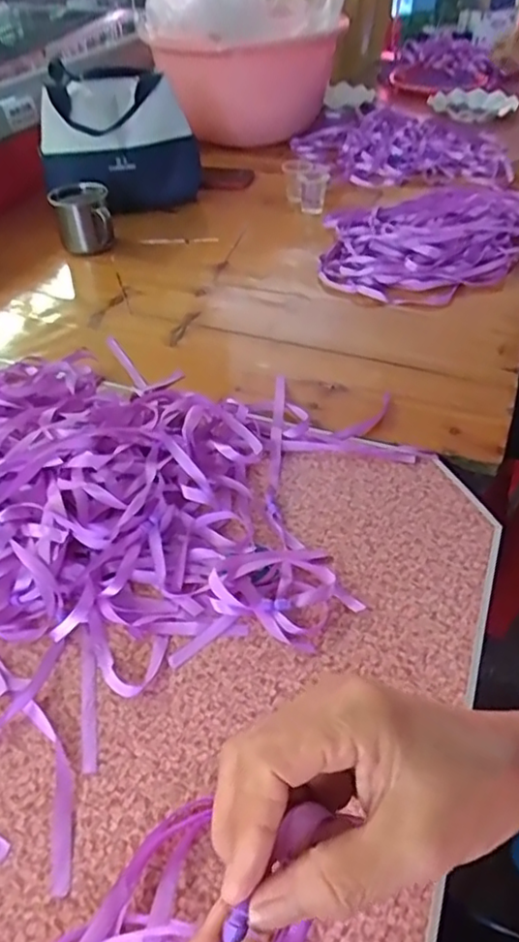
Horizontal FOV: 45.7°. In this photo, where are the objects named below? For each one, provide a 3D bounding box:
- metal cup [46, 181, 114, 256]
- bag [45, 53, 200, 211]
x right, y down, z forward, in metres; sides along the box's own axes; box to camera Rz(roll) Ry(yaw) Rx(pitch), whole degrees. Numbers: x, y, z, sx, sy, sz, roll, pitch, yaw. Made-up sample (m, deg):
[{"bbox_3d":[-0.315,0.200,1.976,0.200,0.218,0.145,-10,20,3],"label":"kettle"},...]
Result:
[{"bbox_3d":[-0.259,-0.369,0.910,0.077,0.087,0.077,-1,43,1],"label":"metal cup"},{"bbox_3d":[-0.221,-0.515,0.985,0.240,0.191,0.119,-5,43,-2],"label":"bag"}]

